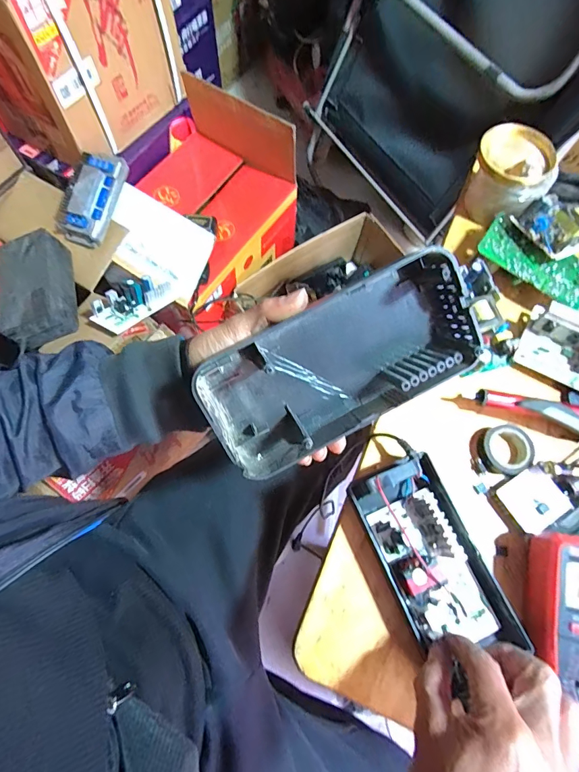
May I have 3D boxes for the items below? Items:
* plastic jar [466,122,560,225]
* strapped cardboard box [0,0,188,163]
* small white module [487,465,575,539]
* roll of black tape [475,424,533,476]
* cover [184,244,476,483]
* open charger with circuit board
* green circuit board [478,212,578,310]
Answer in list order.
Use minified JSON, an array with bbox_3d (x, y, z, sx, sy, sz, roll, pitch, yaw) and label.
[{"bbox_3d":[0.266,-0.251,0.486,0.080,0.081,0.096,-9,70,-5],"label":"plastic jar"},{"bbox_3d":[-0.392,-0.643,0.729,0.231,0.285,0.325,28,71,8],"label":"strapped cardboard box"},{"bbox_3d":[0.230,0.111,0.382,0.058,0.016,0.050,-26,73,-11],"label":"small white module"},{"bbox_3d":[0.216,0.065,0.401,0.044,0.023,0.047,1,70,-2],"label":"roll of black tape"},{"bbox_3d":[0.041,-0.015,0.309,0.210,0.045,0.099,-29,106,-2],"label":"cover"},{"bbox_3d":[0.123,0.147,0.347,0.083,0.048,0.158,-21,72,-9],"label":"open charger with circuit board"},{"bbox_3d":[0.284,-0.140,0.452,0.134,0.012,0.064,29,72,9],"label":"green circuit board"}]

